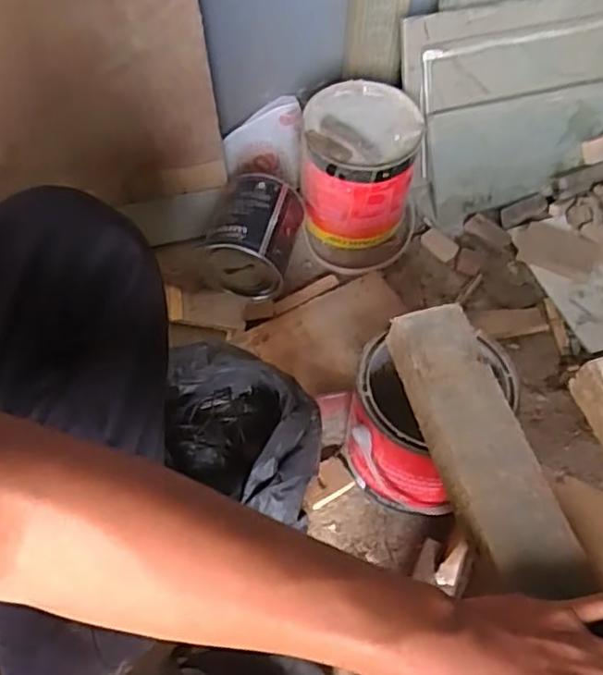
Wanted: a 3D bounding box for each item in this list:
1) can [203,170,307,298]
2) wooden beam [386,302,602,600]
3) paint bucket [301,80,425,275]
[{"bbox_3d":[-0.061,-0.128,0.804,0.104,0.107,0.120,11,58,6],"label":"can"},{"bbox_3d":[0.150,0.149,0.410,0.064,0.032,0.399,-12,58,-8],"label":"wooden beam"},{"bbox_3d":[0.077,-0.211,0.833,0.156,0.153,0.184,7,58,4],"label":"paint bucket"}]

